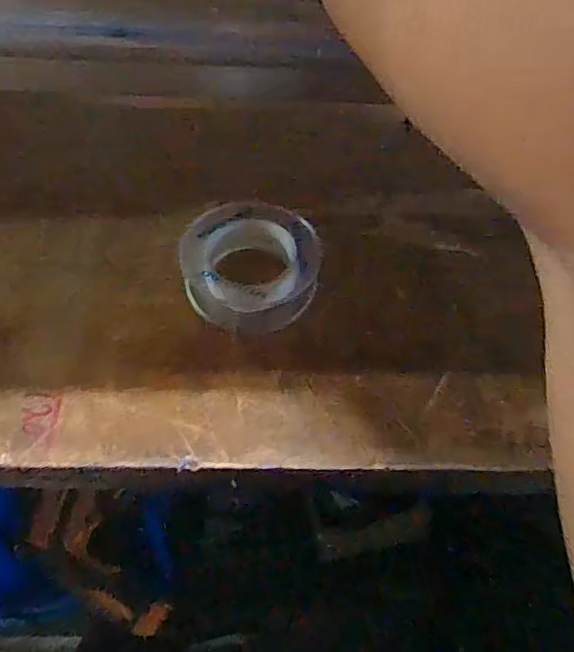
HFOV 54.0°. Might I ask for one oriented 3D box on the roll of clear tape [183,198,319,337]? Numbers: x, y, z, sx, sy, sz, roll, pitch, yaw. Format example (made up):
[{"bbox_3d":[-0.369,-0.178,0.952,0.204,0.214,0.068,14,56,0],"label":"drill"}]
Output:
[{"bbox_3d":[-0.015,-0.027,0.254,0.061,0.024,0.053,-8,57,-9],"label":"roll of clear tape"}]

